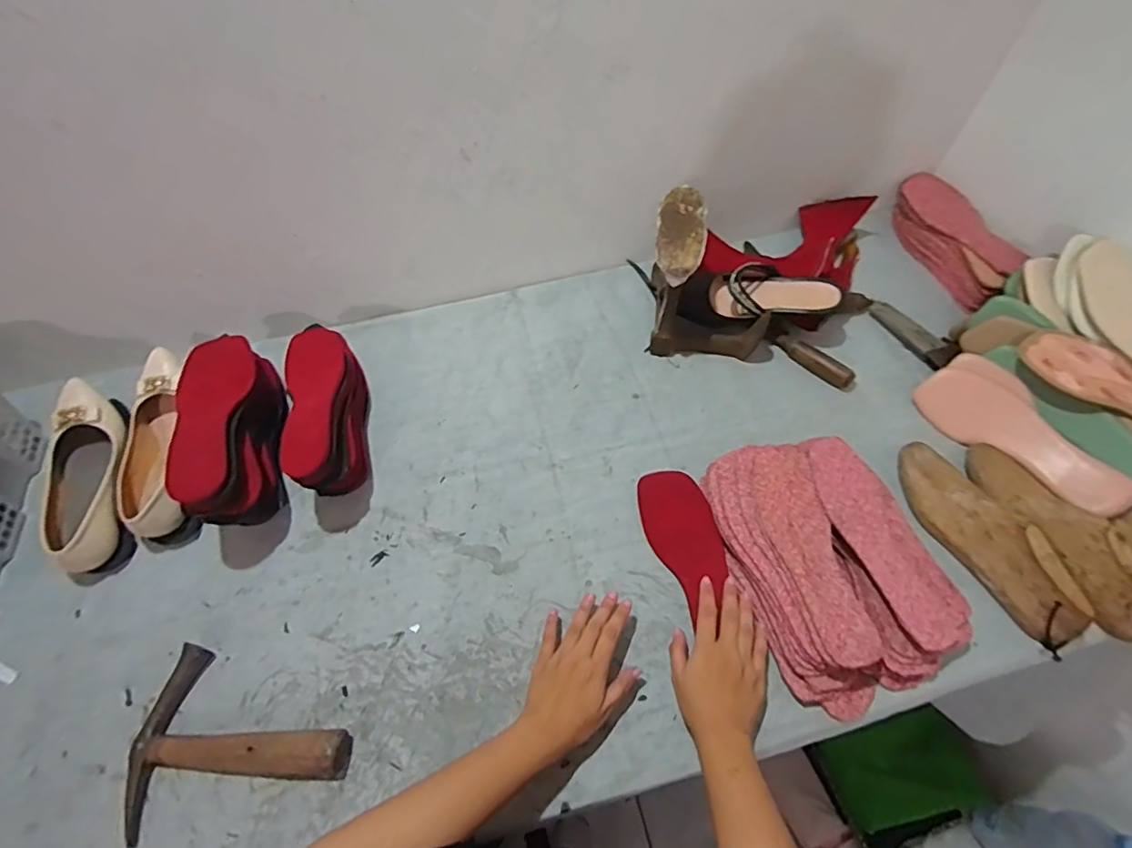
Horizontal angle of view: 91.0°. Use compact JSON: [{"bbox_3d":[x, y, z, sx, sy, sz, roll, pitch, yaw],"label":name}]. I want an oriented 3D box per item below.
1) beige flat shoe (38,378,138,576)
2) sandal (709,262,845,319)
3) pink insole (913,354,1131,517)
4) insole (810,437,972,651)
[{"bbox_3d":[-0.582,0.063,0.679,0.100,0.087,0.222,-27,62,-15],"label":"beige flat shoe"},{"bbox_3d":[0.293,-0.177,0.776,0.162,0.051,0.073,9,59,7],"label":"sandal"},{"bbox_3d":[0.553,0.015,0.681,0.099,0.009,0.237,-44,58,15],"label":"pink insole"},{"bbox_3d":[0.349,0.119,0.616,0.095,0.011,0.231,-12,62,-25],"label":"insole"}]

